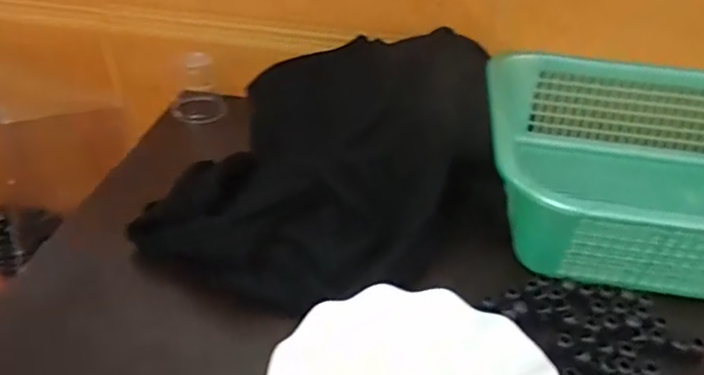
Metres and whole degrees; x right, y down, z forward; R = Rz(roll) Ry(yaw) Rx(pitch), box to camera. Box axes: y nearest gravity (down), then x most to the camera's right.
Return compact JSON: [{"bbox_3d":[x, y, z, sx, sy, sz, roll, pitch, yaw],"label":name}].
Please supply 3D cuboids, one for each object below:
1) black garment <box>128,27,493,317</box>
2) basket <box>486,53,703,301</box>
[{"bbox_3d":[-0.008,-0.030,0.523,0.217,0.116,0.302,23,38,25],"label":"black garment"},{"bbox_3d":[0.318,-0.002,0.546,0.375,0.112,0.284,8,34,5],"label":"basket"}]

